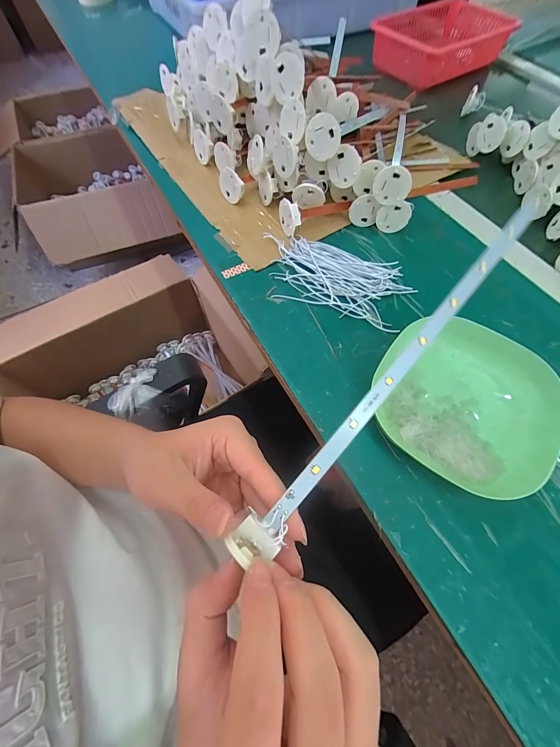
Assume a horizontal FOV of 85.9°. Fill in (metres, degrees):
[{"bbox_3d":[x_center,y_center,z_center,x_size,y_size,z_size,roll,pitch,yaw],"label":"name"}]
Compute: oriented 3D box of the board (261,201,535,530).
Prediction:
[{"bbox_3d":[0.080,-0.013,0.181,0.008,0.005,0.257,40,80,17],"label":"board"}]

